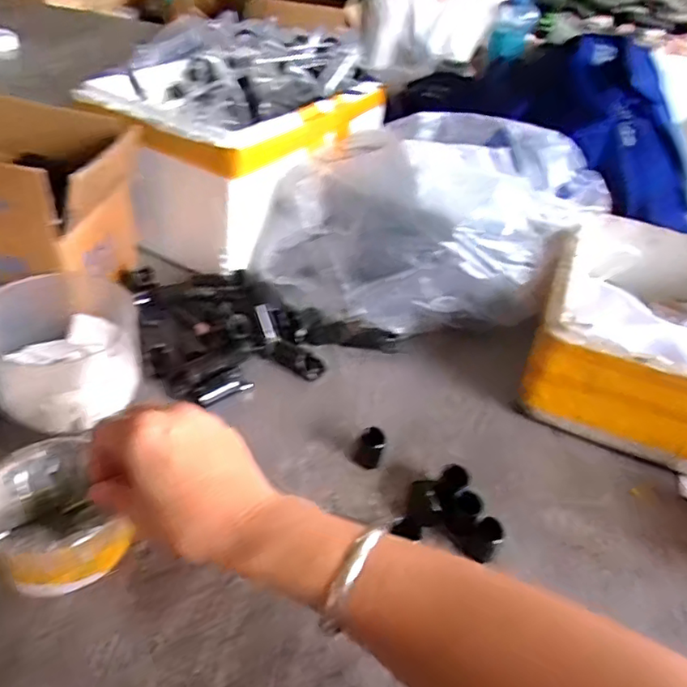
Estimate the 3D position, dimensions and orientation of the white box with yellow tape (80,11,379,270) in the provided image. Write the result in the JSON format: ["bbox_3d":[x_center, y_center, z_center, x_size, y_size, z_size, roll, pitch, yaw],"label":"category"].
[{"bbox_3d":[-0.121,-0.249,0.707,0.218,0.166,0.337,28,43,20],"label":"white box with yellow tape"}]

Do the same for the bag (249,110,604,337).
[{"bbox_3d":[0.106,-0.154,0.649,0.293,0.156,0.325,25,41,19],"label":"bag"}]

